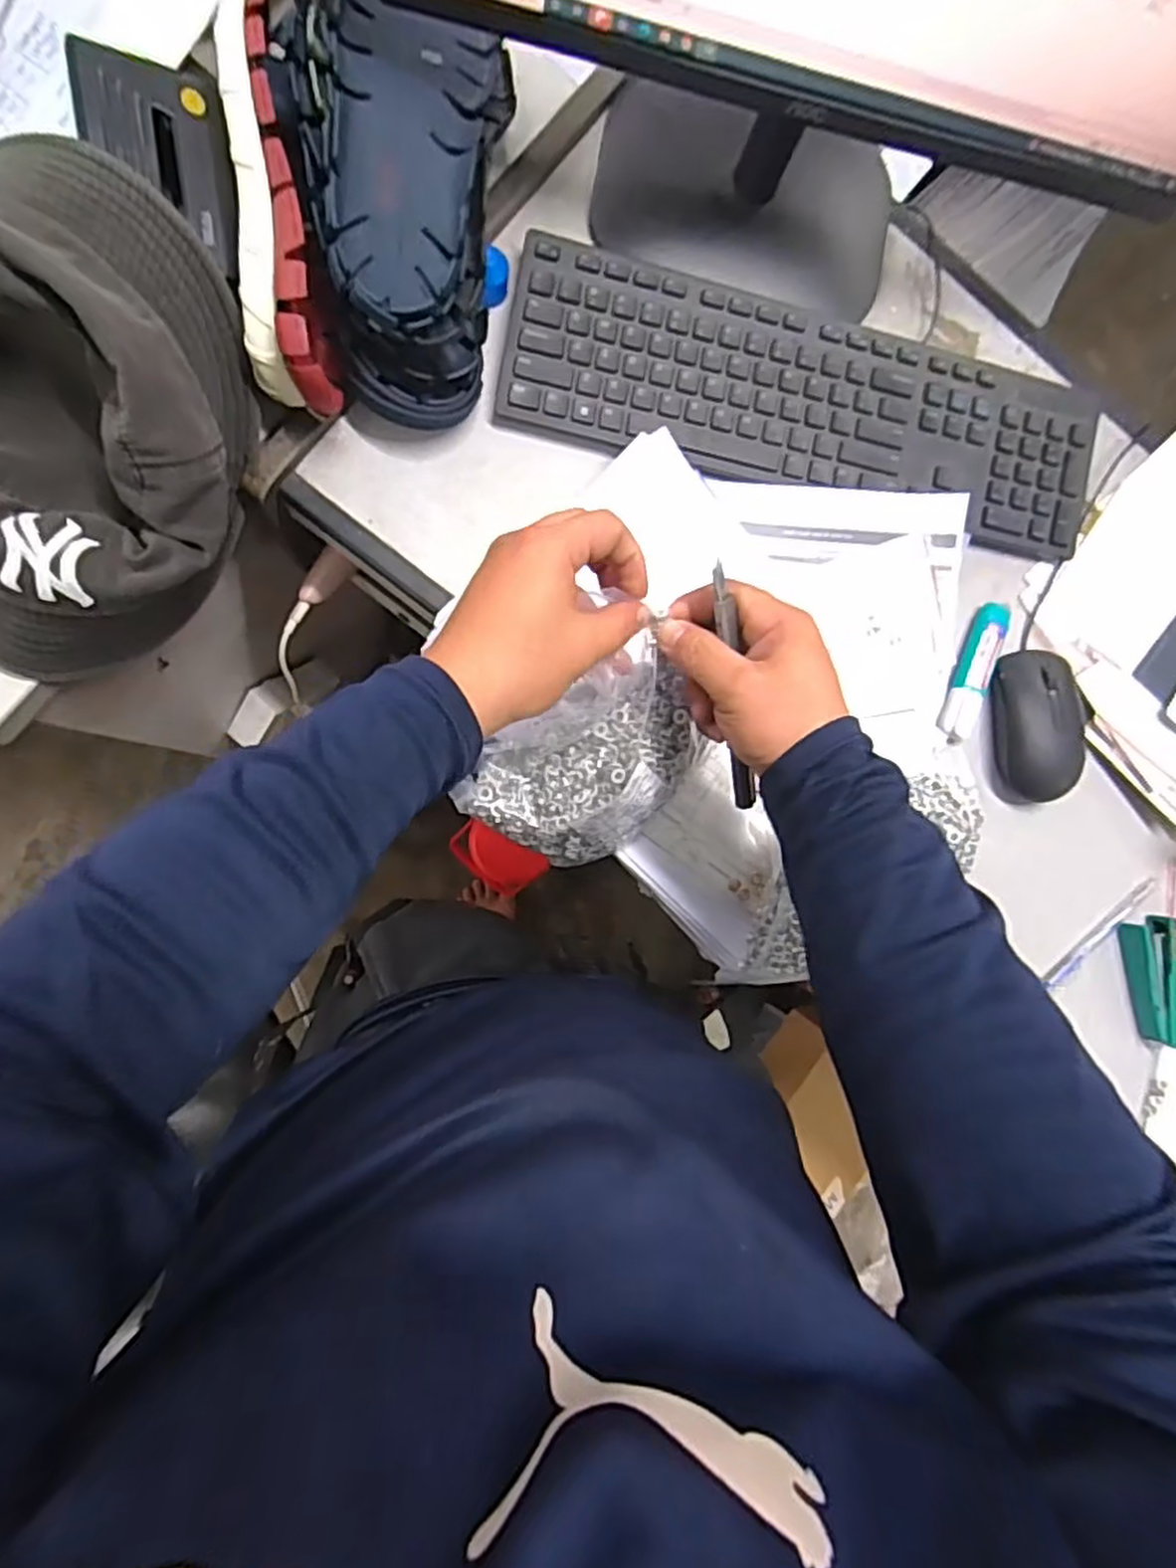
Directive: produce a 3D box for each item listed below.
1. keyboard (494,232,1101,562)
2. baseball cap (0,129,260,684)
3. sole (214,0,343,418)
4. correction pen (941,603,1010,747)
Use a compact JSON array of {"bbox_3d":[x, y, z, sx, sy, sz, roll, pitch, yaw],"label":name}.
[{"bbox_3d":[0.159,-0.269,0.523,0.431,0.018,0.127,11,87,-8],"label":"keyboard"},{"bbox_3d":[-0.294,-0.198,0.408,0.177,0.135,0.260,6,88,-8],"label":"baseball cap"},{"bbox_3d":[-0.188,-0.339,0.435,0.049,0.078,0.226,-9,90,-8],"label":"sole"},{"bbox_3d":[0.286,-0.083,0.541,0.025,0.014,0.111,21,86,-7],"label":"correction pen"}]

